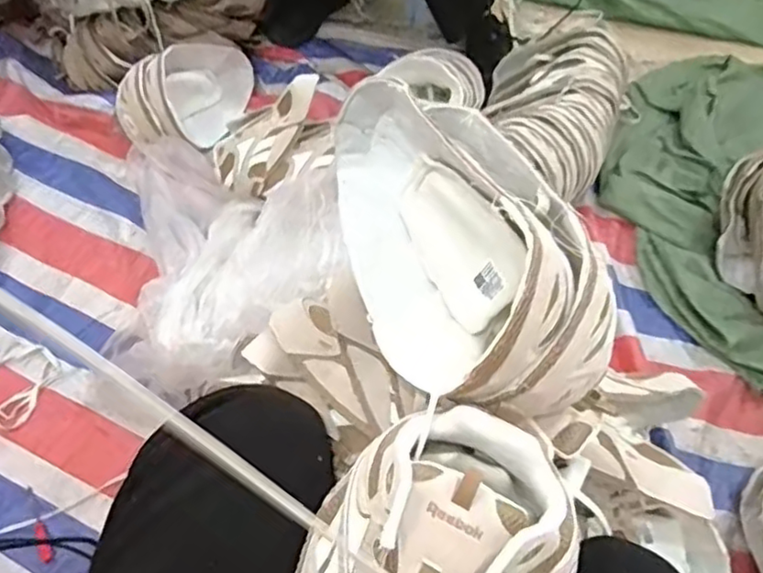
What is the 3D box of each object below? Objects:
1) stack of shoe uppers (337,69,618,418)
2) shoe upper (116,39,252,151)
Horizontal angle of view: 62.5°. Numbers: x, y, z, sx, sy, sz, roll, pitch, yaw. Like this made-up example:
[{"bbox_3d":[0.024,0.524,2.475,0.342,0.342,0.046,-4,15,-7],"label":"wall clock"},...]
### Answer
[{"bbox_3d":[0.046,-0.038,0.445,0.131,0.121,0.264,-24,61,-13],"label":"stack of shoe uppers"},{"bbox_3d":[-0.362,-0.356,1.145,0.117,0.147,0.272,21,61,13],"label":"shoe upper"}]

